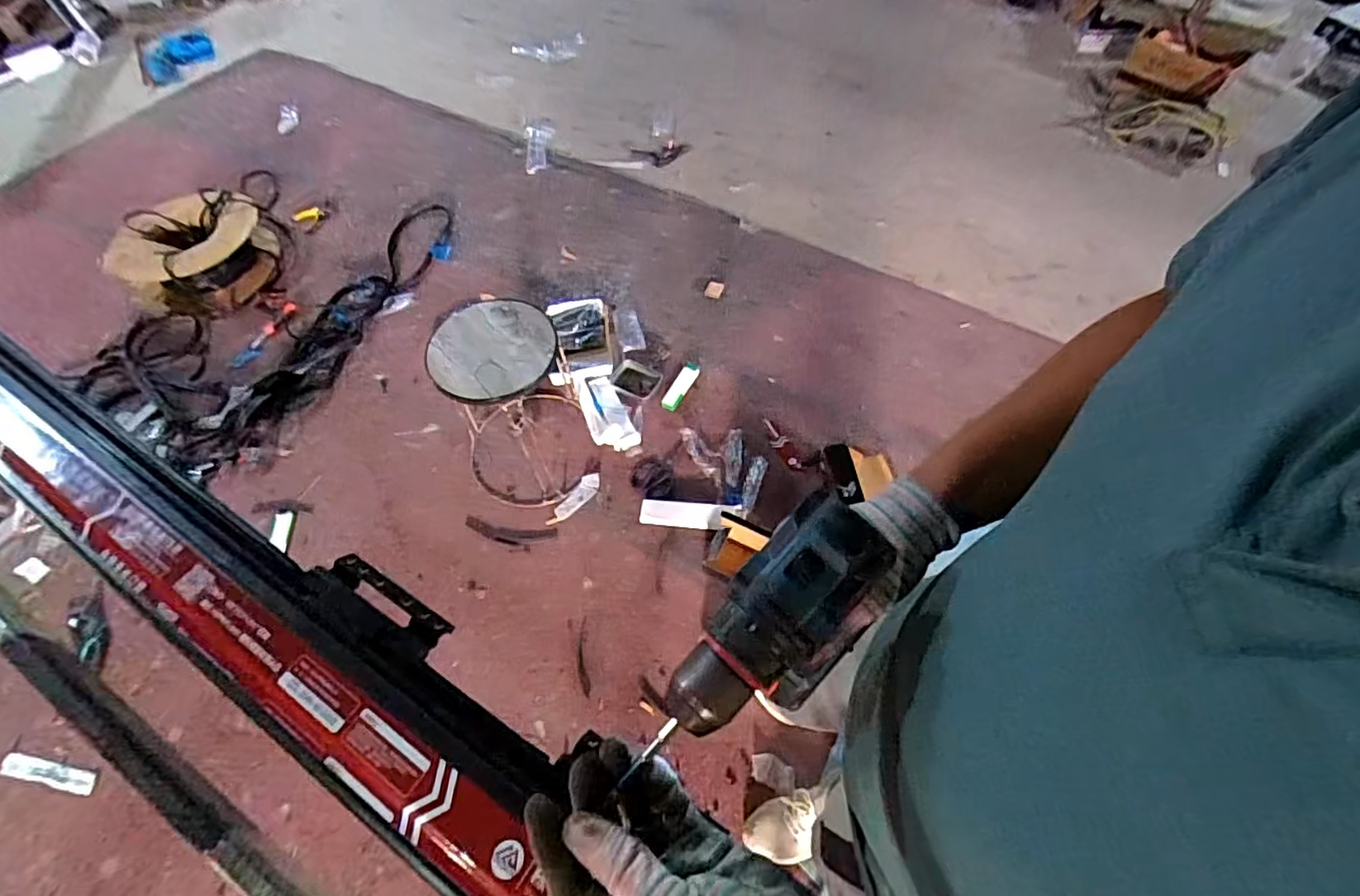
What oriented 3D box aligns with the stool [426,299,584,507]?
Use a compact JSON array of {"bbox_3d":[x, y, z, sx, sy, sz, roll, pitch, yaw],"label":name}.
[{"bbox_3d":[-0.435,-0.103,1.552,0.325,0.484,0.327,-15,59,-8],"label":"stool"}]

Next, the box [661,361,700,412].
[{"bbox_3d":[0.005,-0.193,1.836,0.054,0.025,0.193,23,61,15],"label":"box"}]

